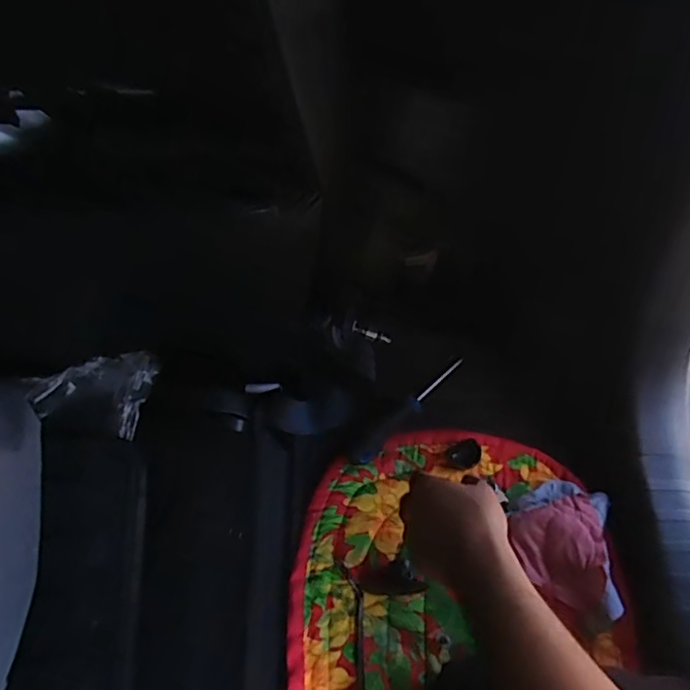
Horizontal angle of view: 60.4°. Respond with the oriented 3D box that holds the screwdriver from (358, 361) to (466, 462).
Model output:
[{"bbox_3d":[0.080,0.076,0.726,0.019,0.017,0.172,41,70,15],"label":"screwdriver"}]

